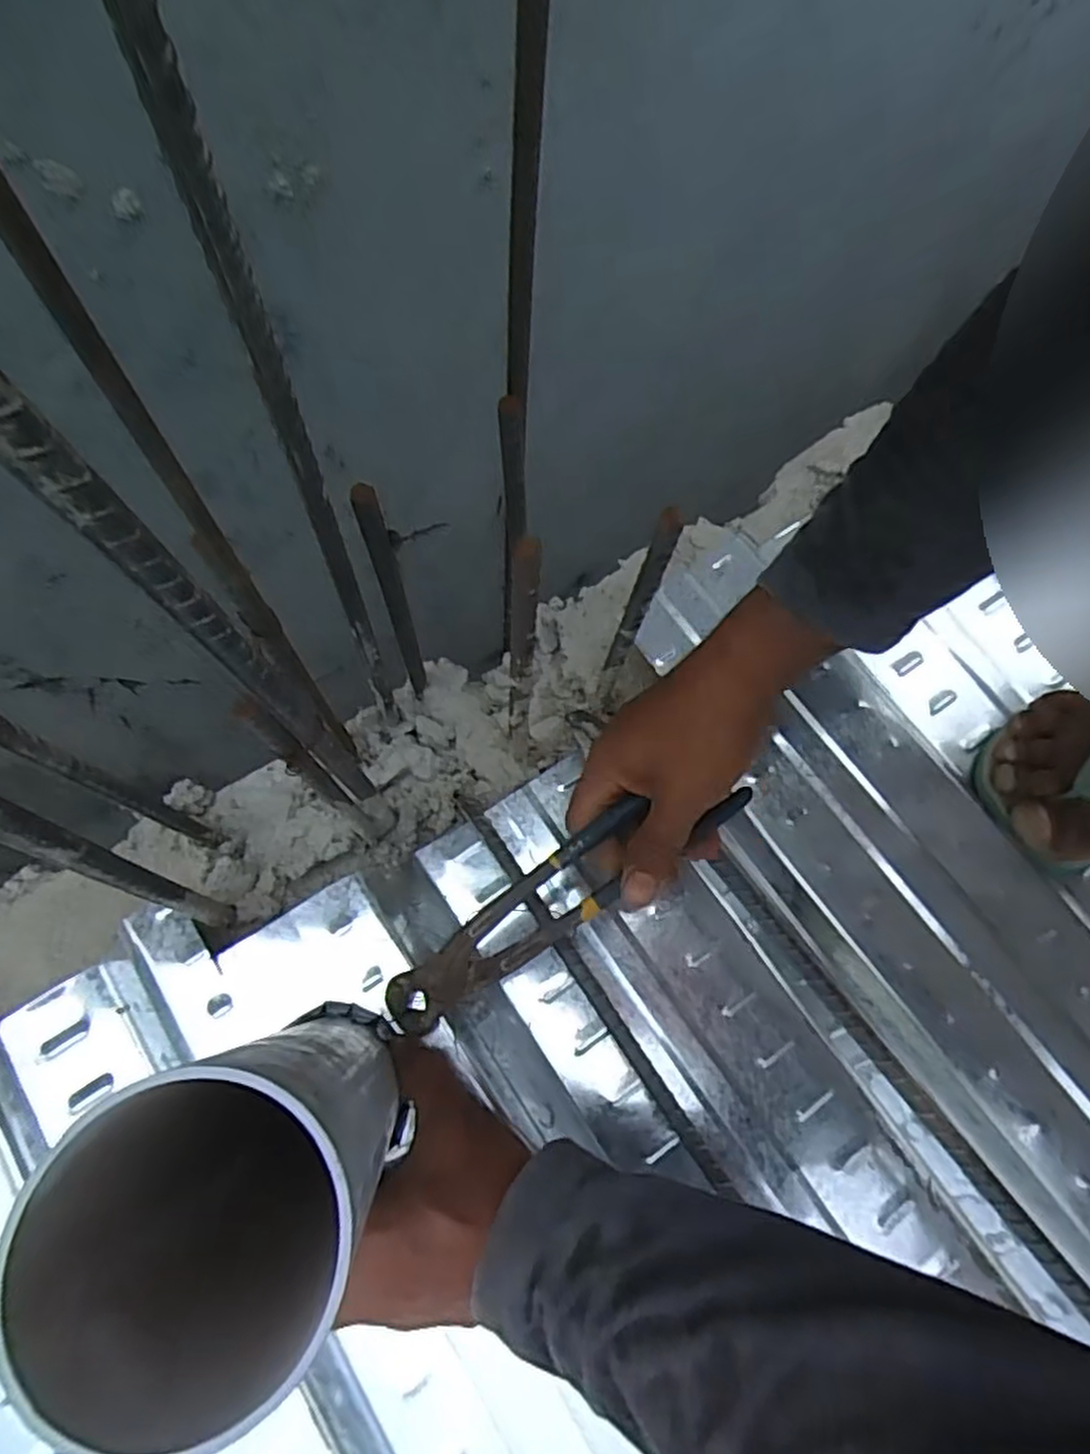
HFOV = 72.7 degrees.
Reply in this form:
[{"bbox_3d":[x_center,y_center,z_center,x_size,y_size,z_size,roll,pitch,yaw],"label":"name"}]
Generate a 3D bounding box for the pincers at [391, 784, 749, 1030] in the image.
[{"bbox_3d":[0.012,0.089,0.400,0.220,0.021,0.040,-34,75,-5],"label":"pincers"}]

